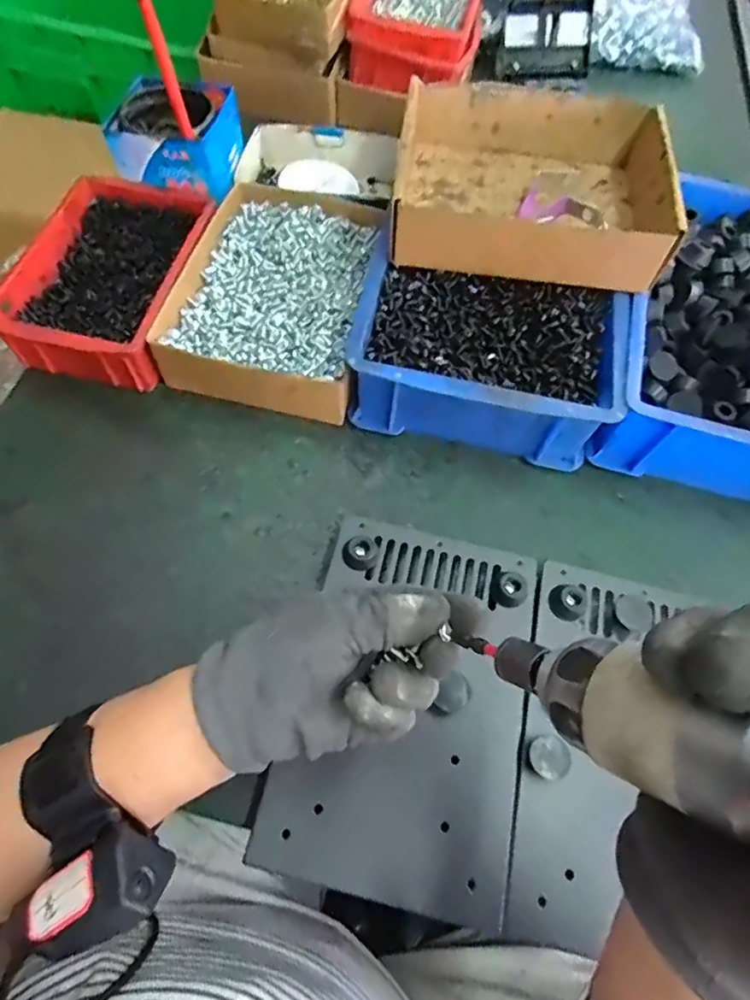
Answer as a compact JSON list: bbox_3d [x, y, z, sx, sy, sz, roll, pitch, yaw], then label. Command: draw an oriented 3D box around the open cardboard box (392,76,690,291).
[{"bbox_3d":[0.128,-0.267,0.461,0.211,0.055,0.183,8,63,1],"label":"open cardboard box"}]

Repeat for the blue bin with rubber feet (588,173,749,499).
[{"bbox_3d":[0.321,-0.153,0.489,0.198,0.073,0.319,18,63,6],"label":"blue bin with rubber feet"}]

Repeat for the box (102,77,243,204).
[{"bbox_3d":[-0.179,-0.336,0.508,0.102,0.064,0.099,17,63,5],"label":"box"}]

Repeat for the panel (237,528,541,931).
[{"bbox_3d":[0.025,0.128,0.362,0.149,0.025,0.225,12,63,3],"label":"panel"}]

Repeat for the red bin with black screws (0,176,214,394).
[{"bbox_3d":[-0.229,-0.196,0.487,0.129,0.056,0.197,10,63,2],"label":"red bin with black screws"}]

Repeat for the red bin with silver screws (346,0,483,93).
[{"bbox_3d":[0.059,-0.596,0.657,0.144,0.068,0.245,14,63,4],"label":"red bin with silver screws"}]

